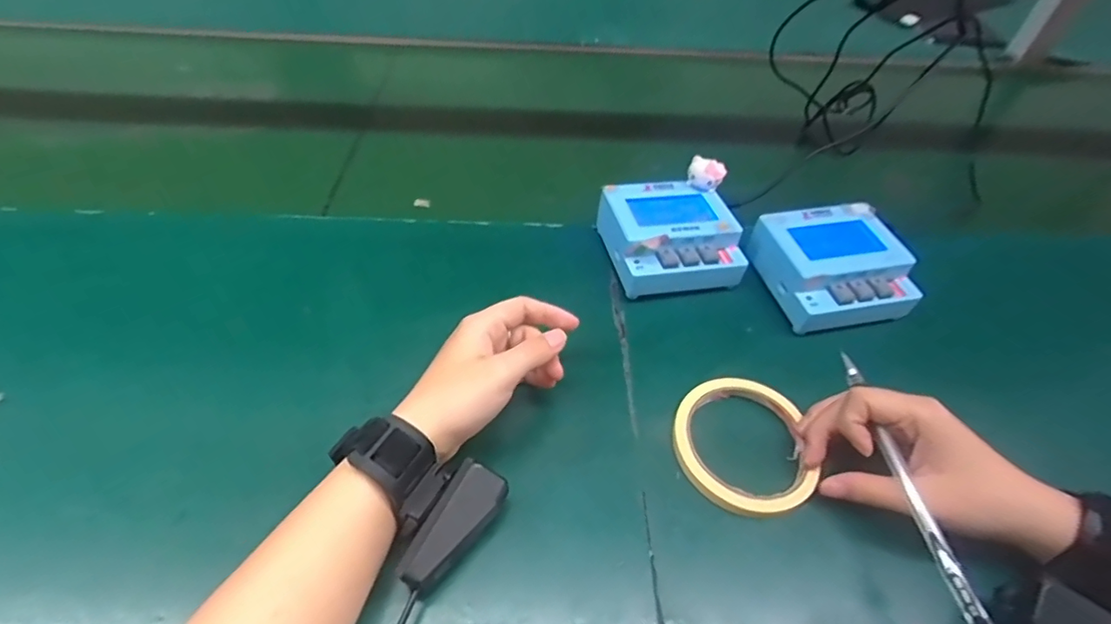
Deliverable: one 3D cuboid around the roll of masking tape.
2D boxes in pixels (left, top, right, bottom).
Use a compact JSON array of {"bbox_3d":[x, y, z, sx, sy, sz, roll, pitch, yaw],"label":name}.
[{"bbox_3d":[0.122,0.086,0.357,0.087,0.013,0.093,2,49,-2],"label":"roll of masking tape"}]

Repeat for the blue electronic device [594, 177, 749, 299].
[{"bbox_3d":[0.097,-0.067,0.458,0.102,0.041,0.103,-8,50,-11],"label":"blue electronic device"}]

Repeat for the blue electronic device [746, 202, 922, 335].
[{"bbox_3d":[0.226,-0.037,0.441,0.107,0.041,0.100,-6,49,-9],"label":"blue electronic device"}]

